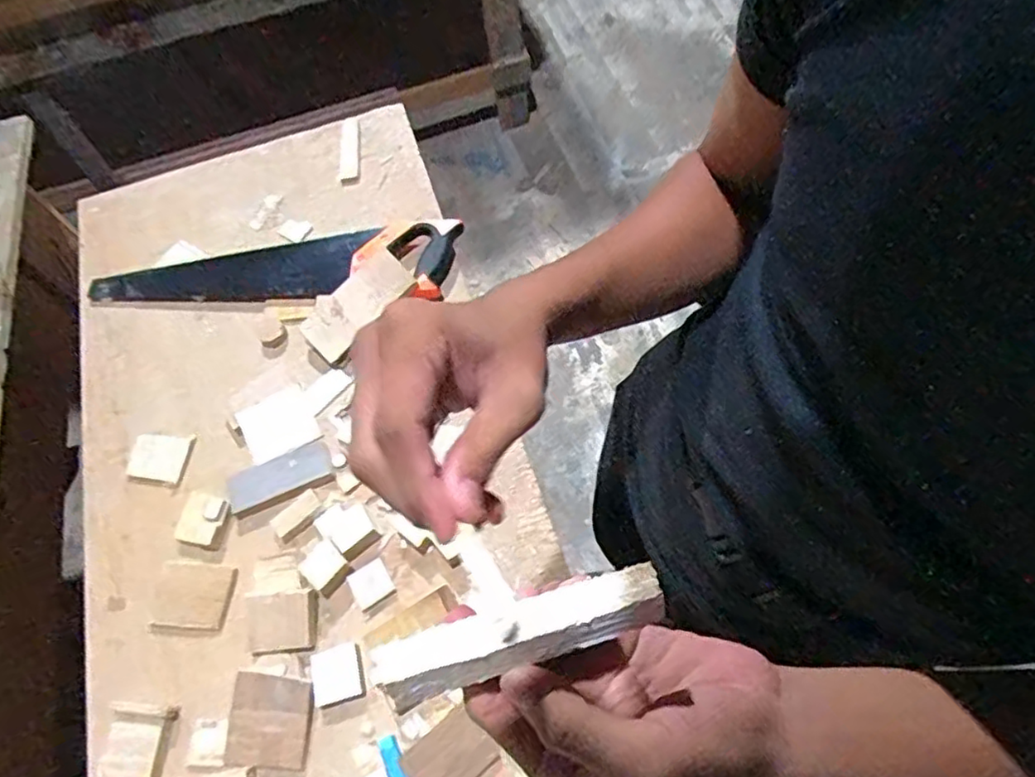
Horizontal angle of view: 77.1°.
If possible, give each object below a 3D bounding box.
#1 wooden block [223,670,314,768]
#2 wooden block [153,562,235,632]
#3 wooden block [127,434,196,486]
[{"bbox_3d":[-0.248,0.330,0.647,0.082,0.012,0.080,0,65,6],"label":"wooden block"},{"bbox_3d":[-0.358,0.228,0.714,0.084,0.006,0.068,4,65,8],"label":"wooden block"},{"bbox_3d":[-0.438,0.086,0.796,0.073,0.007,0.065,2,65,7],"label":"wooden block"}]

